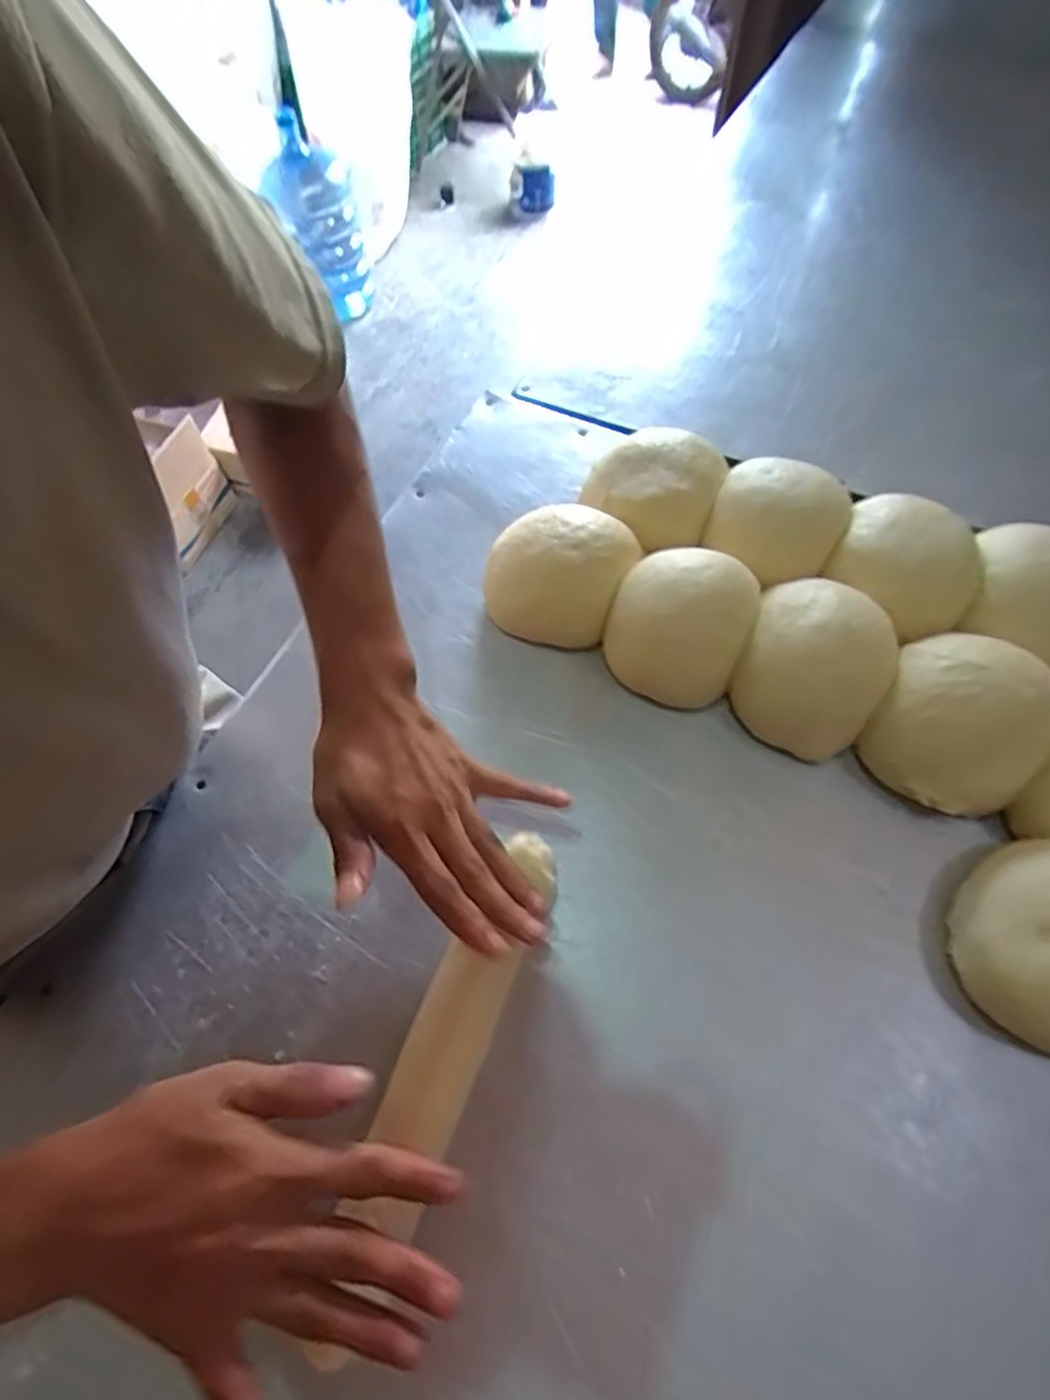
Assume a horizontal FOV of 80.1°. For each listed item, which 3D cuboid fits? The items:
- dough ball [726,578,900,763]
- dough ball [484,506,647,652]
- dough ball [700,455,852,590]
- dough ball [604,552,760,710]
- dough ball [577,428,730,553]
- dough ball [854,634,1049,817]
[{"bbox_3d":[0.190,-0.025,0.415,0.087,0.067,0.105,22,65,14],"label":"dough ball"},{"bbox_3d":[0.026,-0.095,0.461,0.095,0.064,0.093,-1,62,2],"label":"dough ball"},{"bbox_3d":[0.187,-0.135,0.463,0.088,0.048,0.082,34,69,19],"label":"dough ball"},{"bbox_3d":[0.106,-0.054,0.433,0.088,0.071,0.090,-1,62,2],"label":"dough ball"},{"bbox_3d":[0.101,-0.168,0.498,0.102,0.058,0.099,24,66,15],"label":"dough ball"},{"bbox_3d":[0.266,0.011,0.386,0.088,0.067,0.101,28,67,17],"label":"dough ball"}]

